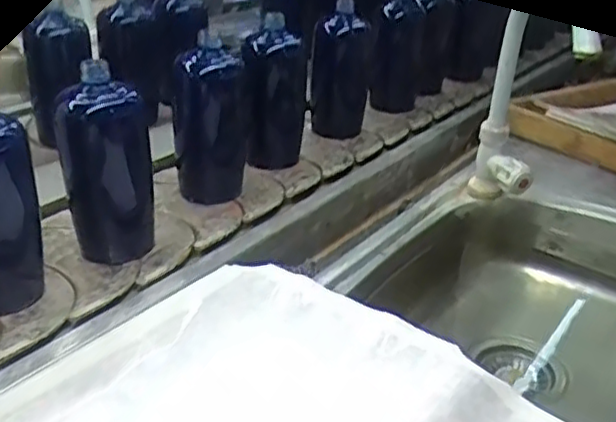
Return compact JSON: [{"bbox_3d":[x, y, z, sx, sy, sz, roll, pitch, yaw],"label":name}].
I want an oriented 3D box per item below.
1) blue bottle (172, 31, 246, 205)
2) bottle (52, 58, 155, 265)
[{"bbox_3d":[-0.106,-0.110,0.825,0.064,0.169,0.077,16,32,23],"label":"blue bottle"},{"bbox_3d":[-0.191,-0.041,0.686,0.069,0.173,0.075,22,34,31],"label":"bottle"}]

